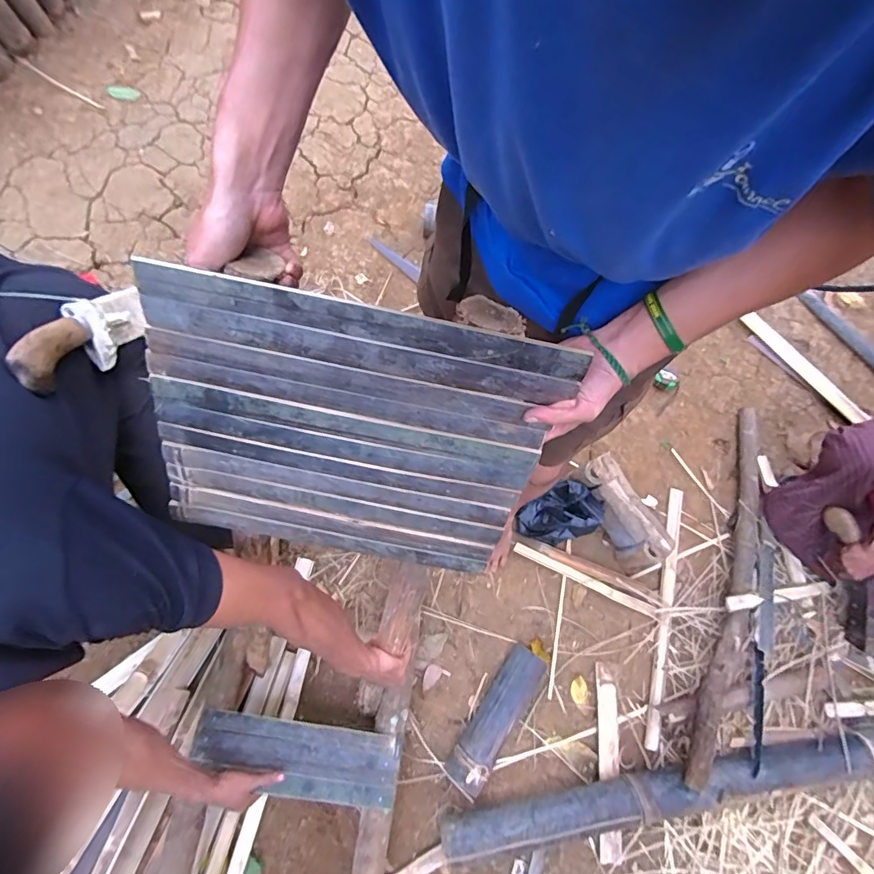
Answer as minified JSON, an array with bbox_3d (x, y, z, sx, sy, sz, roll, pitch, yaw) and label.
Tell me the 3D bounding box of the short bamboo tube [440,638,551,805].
[{"bbox_3d":[0.139,0.630,1.095,0.094,0.086,0.312,37,72,10],"label":"short bamboo tube"}]

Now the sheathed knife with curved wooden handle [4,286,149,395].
[{"bbox_3d":[-0.486,-0.140,0.675,0.035,0.085,0.288,-2,30,-3],"label":"sheathed knife with curved wooden handle"}]

